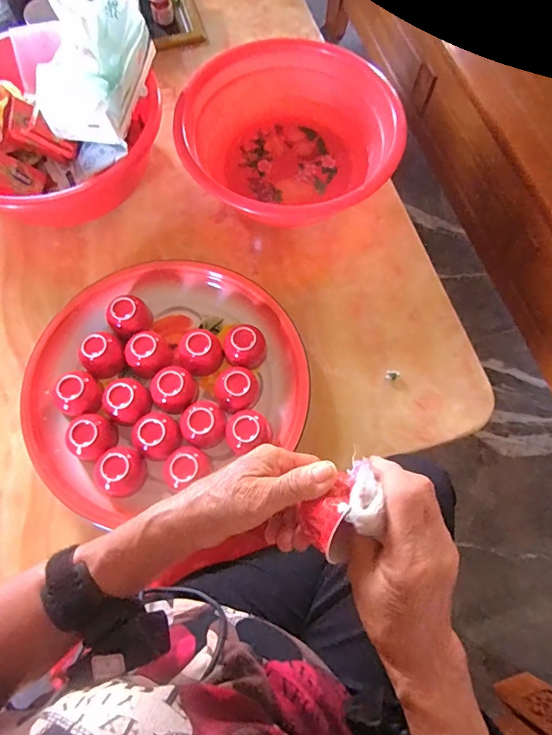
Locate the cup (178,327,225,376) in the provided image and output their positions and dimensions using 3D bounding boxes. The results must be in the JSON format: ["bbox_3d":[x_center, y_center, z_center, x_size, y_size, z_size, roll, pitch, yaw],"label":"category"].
[{"bbox_3d":[-0.094,-0.016,0.565,0.051,0.046,0.051,0,70,0],"label":"cup"}]

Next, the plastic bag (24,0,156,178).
[{"bbox_3d":[-0.225,-0.363,0.540,0.101,0.148,0.191,13,71,3],"label":"plastic bag"}]

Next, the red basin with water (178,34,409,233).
[{"bbox_3d":[0.018,-0.311,0.639,0.288,0.107,0.278,0,70,0],"label":"red basin with water"}]

